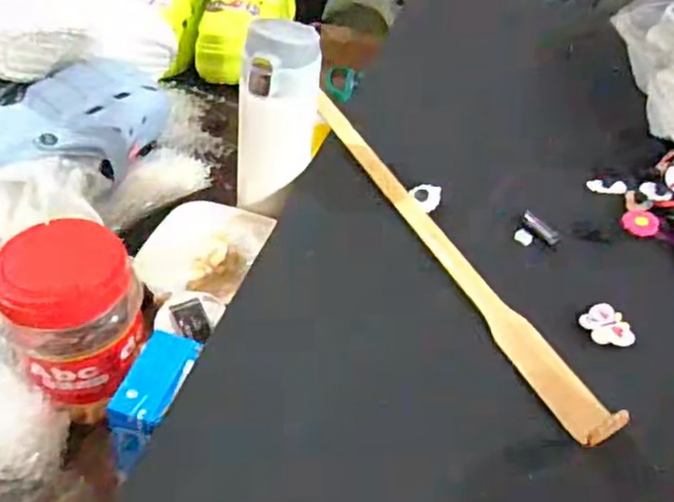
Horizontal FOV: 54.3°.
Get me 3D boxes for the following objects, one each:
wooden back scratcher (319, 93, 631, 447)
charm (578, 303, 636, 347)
[{"bbox_3d":[0.077,-0.015,0.503,0.029,0.024,0.393,-16,46,-18],"label":"wooden back scratcher"},{"bbox_3d":[0.187,0.052,0.453,0.029,0.007,0.038,-16,46,-18],"label":"charm"}]

